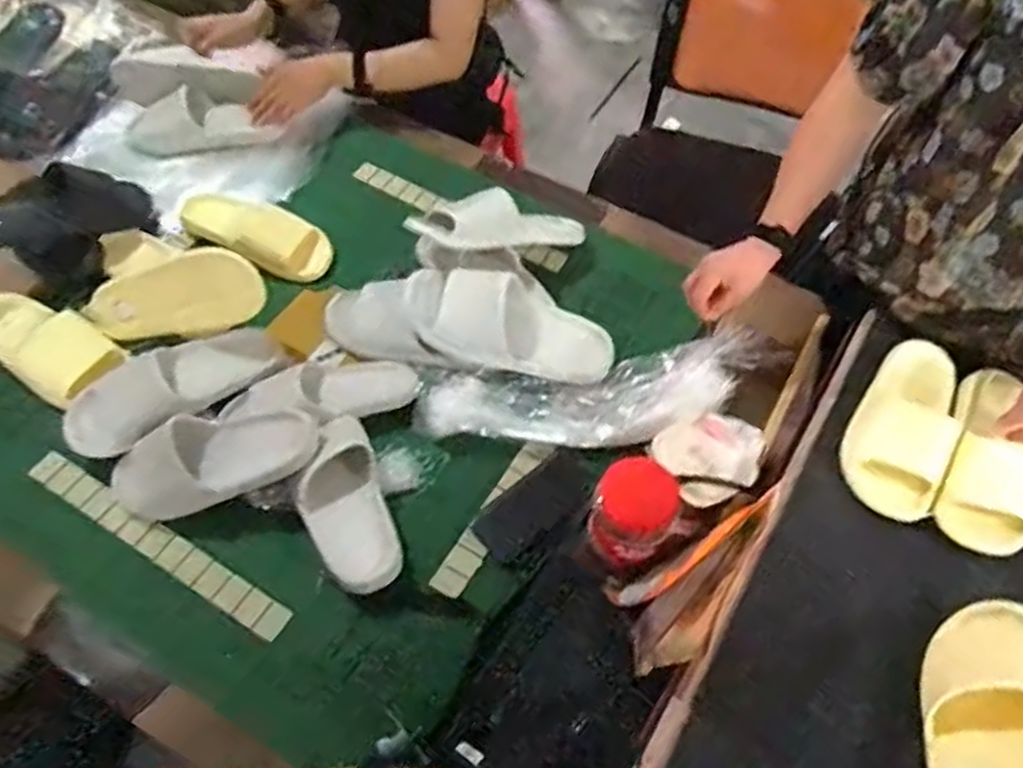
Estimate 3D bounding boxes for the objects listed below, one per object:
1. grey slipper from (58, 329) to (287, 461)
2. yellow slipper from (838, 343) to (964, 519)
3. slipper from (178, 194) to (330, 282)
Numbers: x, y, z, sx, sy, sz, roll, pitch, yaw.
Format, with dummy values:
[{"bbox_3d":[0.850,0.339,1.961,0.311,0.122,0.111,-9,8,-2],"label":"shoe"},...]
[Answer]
[{"bbox_3d":[-0.447,-0.008,1.012,0.280,0.058,0.118,-31,62,-20],"label":"grey slipper"},{"bbox_3d":[0.472,0.046,0.911,0.110,0.056,0.231,27,60,17],"label":"yellow slipper"},{"bbox_3d":[-0.387,-0.235,1.194,0.228,0.062,0.128,22,58,14],"label":"slipper"}]

